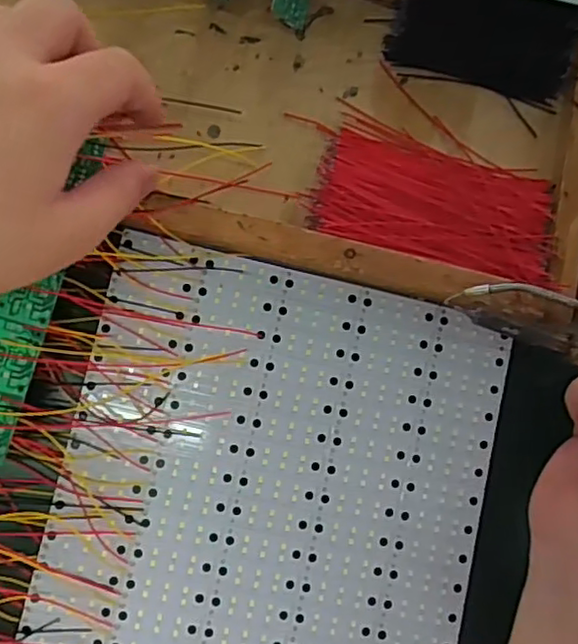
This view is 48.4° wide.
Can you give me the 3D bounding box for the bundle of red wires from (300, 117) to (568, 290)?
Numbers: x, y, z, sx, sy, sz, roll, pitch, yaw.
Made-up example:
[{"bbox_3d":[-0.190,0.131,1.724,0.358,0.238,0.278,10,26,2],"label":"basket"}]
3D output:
[{"bbox_3d":[0.085,-0.068,0.366,0.138,0.018,0.068,18,82,-4],"label":"bundle of red wires"}]

